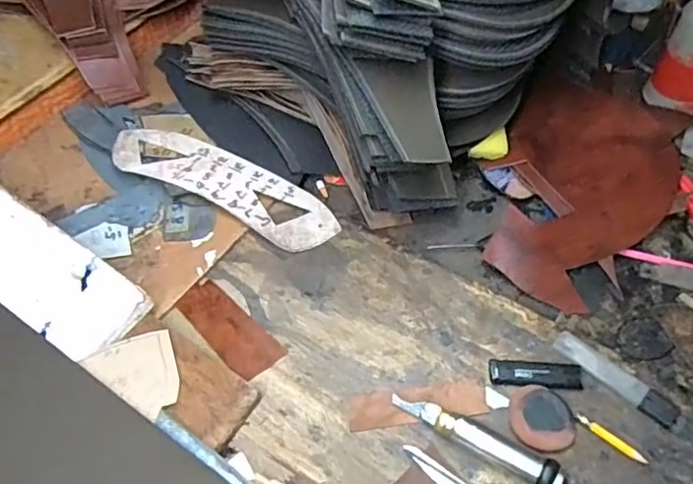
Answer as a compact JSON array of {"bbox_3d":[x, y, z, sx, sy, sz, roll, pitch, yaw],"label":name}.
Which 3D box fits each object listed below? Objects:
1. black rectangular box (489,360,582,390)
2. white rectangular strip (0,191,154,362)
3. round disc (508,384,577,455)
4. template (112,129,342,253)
[{"bbox_3d":[0.170,0.119,0.515,0.080,0.008,0.025,5,56,4],"label":"black rectangular box"},{"bbox_3d":[-0.329,0.009,0.566,0.298,0.013,0.084,30,62,19],"label":"white rectangular strip"},{"bbox_3d":[0.165,0.149,0.487,0.052,0.011,0.055,0,56,0],"label":"round disc"},{"bbox_3d":[-0.142,-0.067,0.654,0.279,0.012,0.073,26,62,11],"label":"template"}]

